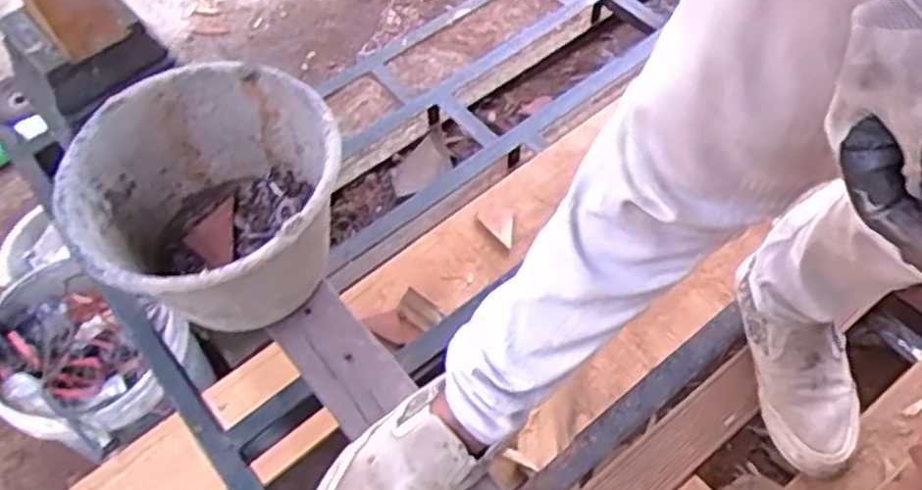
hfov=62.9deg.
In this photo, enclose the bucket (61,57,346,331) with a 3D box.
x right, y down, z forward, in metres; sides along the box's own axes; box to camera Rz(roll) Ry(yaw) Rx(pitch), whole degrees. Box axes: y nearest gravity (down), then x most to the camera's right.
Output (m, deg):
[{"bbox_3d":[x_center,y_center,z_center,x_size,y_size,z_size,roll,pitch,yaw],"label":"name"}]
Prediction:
[{"bbox_3d":[-0.252,-0.037,0.800,0.257,0.207,0.234,-1,58,1],"label":"bucket"}]

